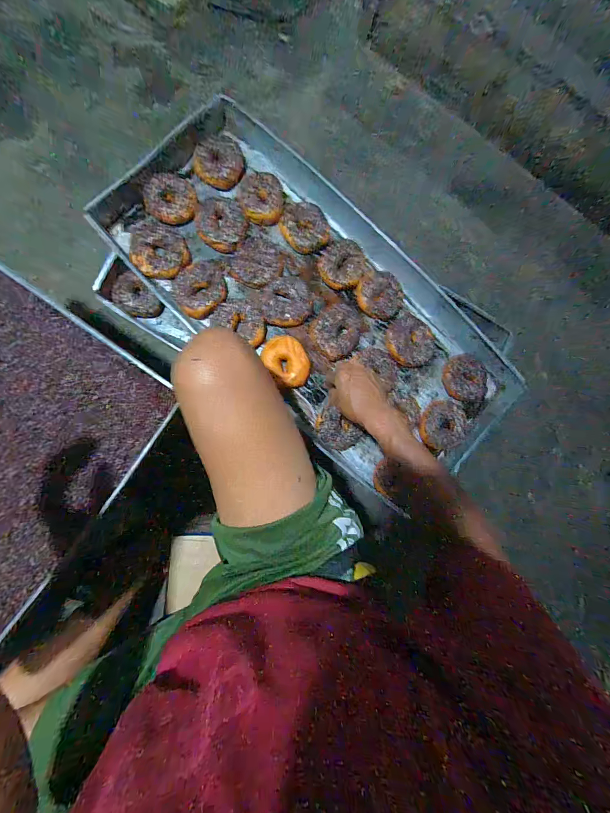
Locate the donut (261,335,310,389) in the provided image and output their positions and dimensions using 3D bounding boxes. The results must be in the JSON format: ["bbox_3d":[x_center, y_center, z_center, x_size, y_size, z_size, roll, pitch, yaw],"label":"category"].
[{"bbox_3d":[-0.033,-0.086,0.650,0.077,0.030,0.099,-38,90,-10],"label":"donut"}]

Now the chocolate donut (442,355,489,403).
[{"bbox_3d":[0.331,-0.058,0.703,0.087,0.034,0.094,1,84,-8],"label":"chocolate donut"}]

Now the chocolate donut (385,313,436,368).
[{"bbox_3d":[0.216,-0.130,0.690,0.111,0.026,0.093,37,80,-3],"label":"chocolate donut"}]

